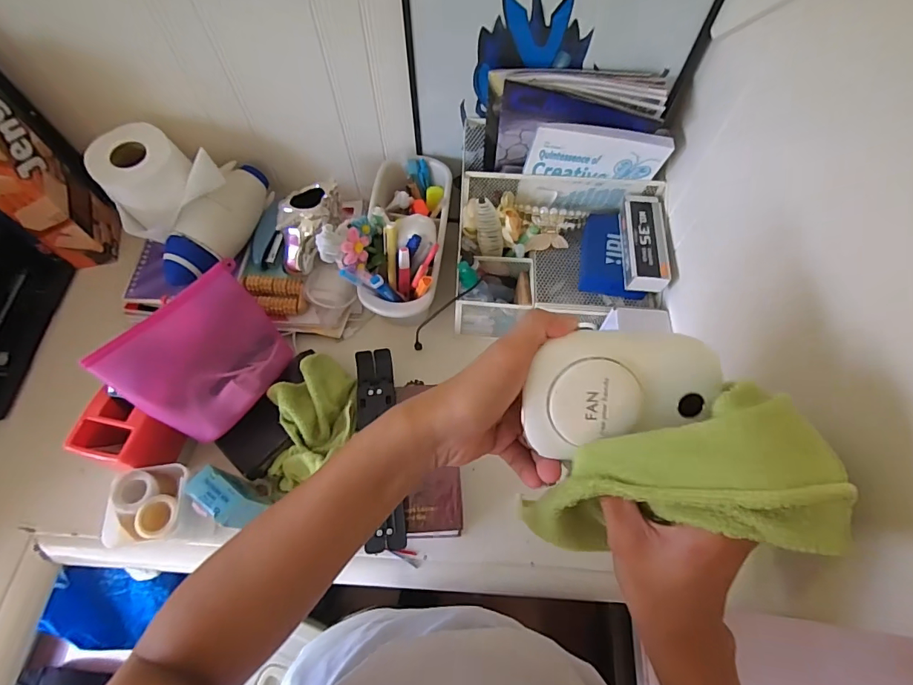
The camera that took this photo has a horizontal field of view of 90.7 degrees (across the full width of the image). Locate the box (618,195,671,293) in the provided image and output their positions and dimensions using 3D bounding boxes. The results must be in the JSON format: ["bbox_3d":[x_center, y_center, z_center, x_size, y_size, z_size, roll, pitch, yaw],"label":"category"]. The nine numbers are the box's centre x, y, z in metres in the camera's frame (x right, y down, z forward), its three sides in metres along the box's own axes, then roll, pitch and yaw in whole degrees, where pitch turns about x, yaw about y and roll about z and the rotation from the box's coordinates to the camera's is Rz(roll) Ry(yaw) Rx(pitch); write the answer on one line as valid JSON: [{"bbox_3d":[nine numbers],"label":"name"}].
[{"bbox_3d":[0.223,-0.120,0.539,0.044,0.029,0.131,5,63,3],"label":"box"}]

